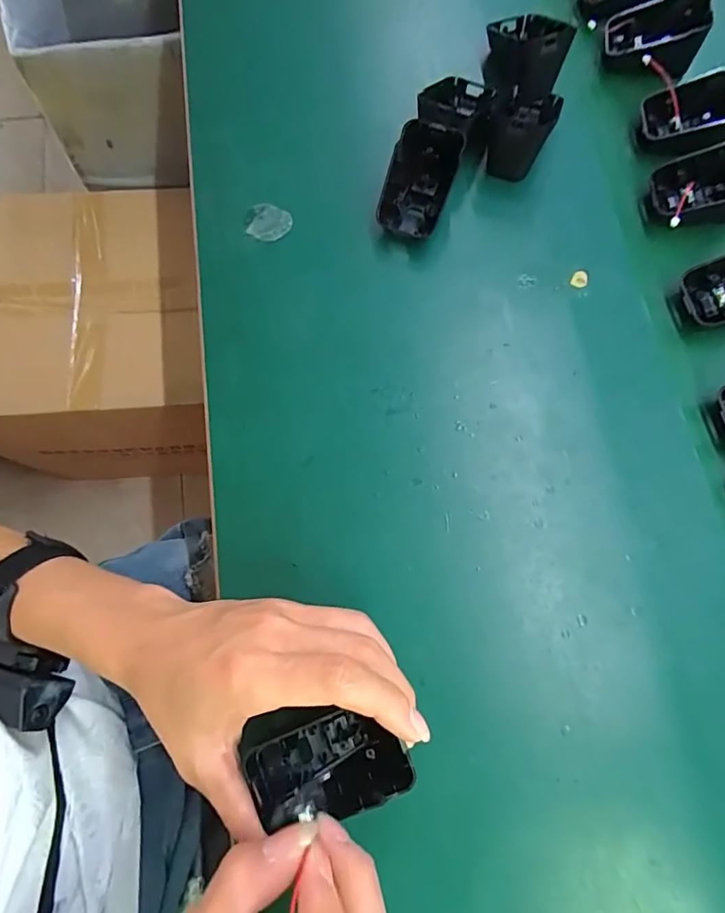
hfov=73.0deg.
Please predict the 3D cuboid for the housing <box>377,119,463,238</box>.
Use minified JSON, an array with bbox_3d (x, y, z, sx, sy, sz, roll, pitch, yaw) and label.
[{"bbox_3d":[0.038,-0.183,0.331,0.042,0.045,0.055,20,75,6],"label":"housing"}]

